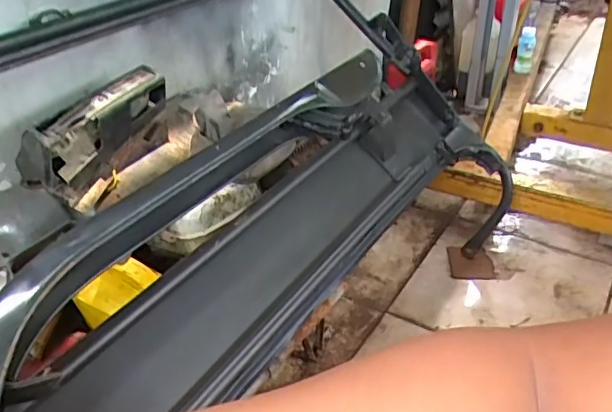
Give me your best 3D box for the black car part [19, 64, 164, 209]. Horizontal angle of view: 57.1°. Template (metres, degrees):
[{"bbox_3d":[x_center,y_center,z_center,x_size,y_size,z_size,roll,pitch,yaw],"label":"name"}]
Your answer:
[{"bbox_3d":[-0.292,-0.112,0.820,0.075,0.111,0.245,20,40,28],"label":"black car part"}]

